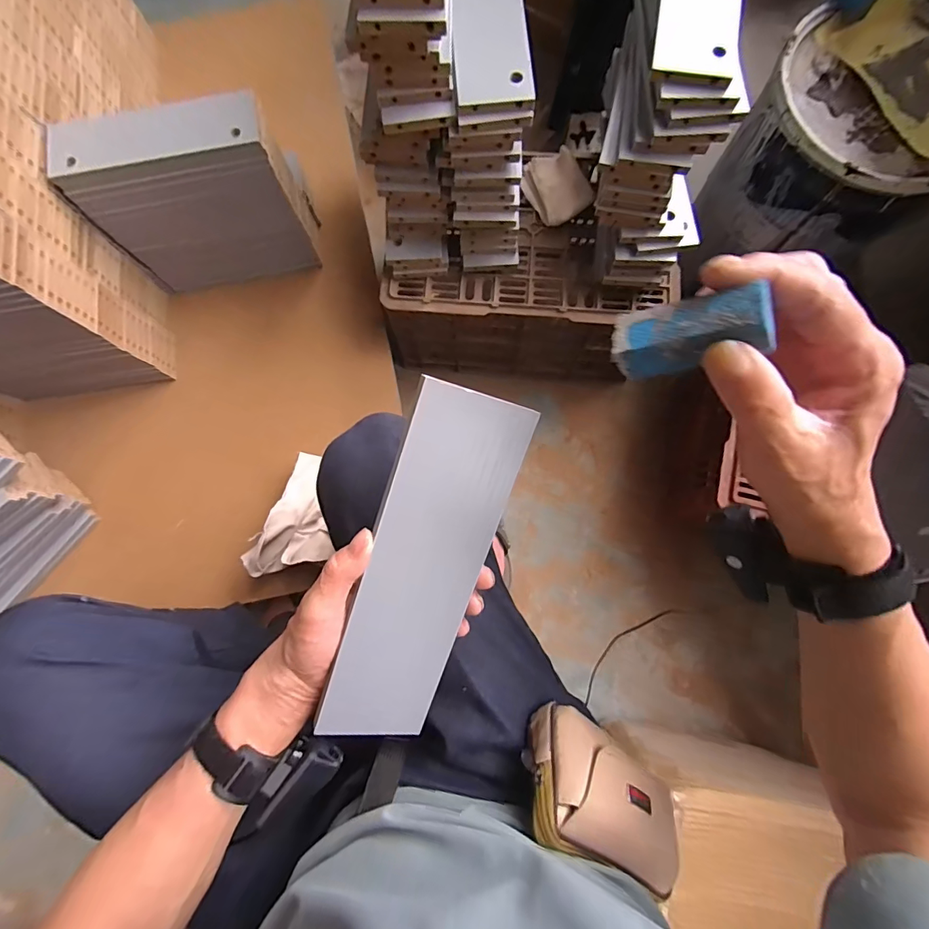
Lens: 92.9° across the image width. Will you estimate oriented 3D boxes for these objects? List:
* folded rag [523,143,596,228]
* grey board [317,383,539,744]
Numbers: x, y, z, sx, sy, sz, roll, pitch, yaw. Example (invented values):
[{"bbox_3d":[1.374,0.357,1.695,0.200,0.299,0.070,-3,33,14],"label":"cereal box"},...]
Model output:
[{"bbox_3d":[0.143,-0.432,0.686,0.087,0.025,0.108,-27,80,-4],"label":"folded rag"},{"bbox_3d":[-0.030,0.079,0.309,0.083,0.008,0.264,14,103,-22],"label":"grey board"}]

